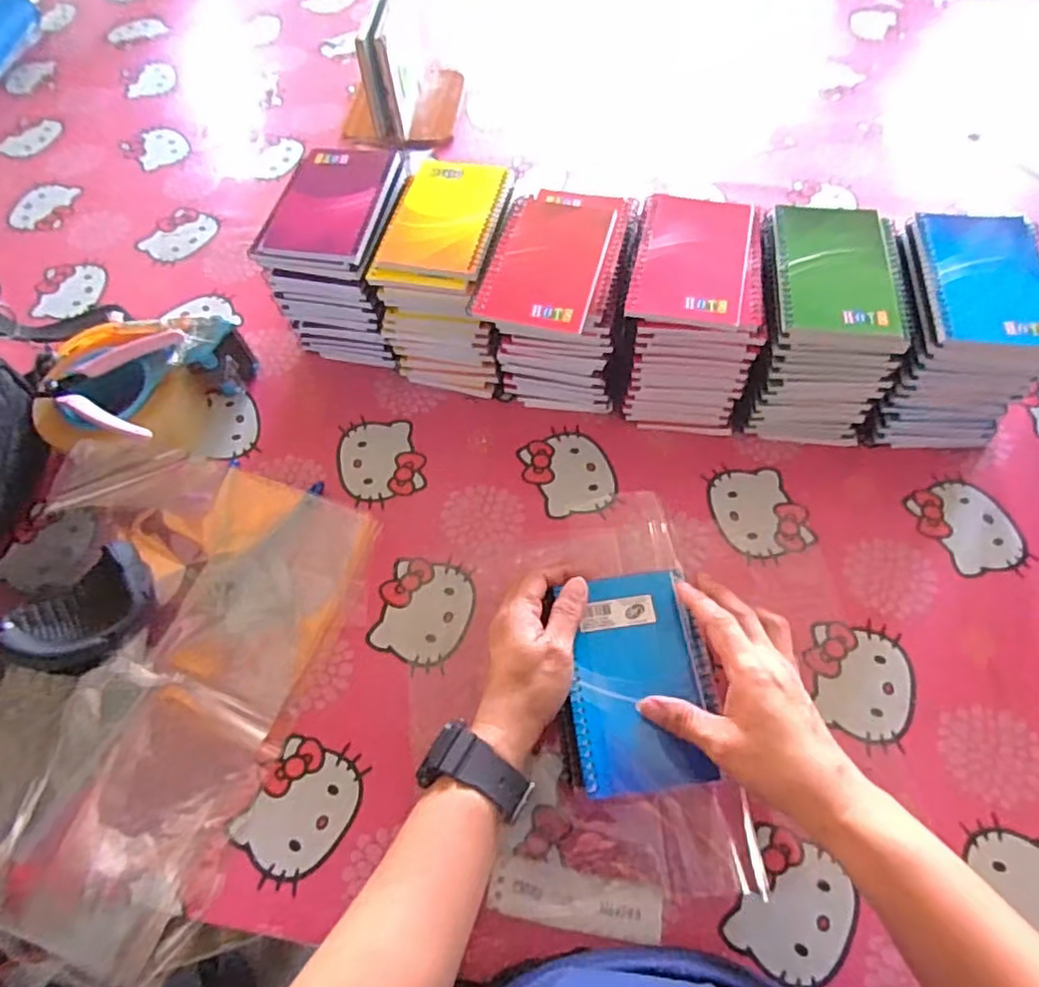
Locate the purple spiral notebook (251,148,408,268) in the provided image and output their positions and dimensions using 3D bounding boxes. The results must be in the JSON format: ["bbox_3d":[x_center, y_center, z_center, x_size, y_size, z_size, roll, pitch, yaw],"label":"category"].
[{"bbox_3d":[-0.158,-0.248,0.538,0.088,0.015,0.141,11,63,7],"label":"purple spiral notebook"}]

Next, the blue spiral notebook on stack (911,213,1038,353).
[{"bbox_3d":[0.345,-0.159,0.470,0.089,0.010,0.130,7,63,5],"label":"blue spiral notebook on stack"}]

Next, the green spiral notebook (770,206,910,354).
[{"bbox_3d":[0.236,-0.164,0.479,0.083,0.014,0.137,5,62,4],"label":"green spiral notebook"}]

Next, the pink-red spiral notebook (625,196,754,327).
[{"bbox_3d":[0.133,-0.182,0.488,0.082,0.012,0.124,10,63,7],"label":"pink-red spiral notebook"}]

